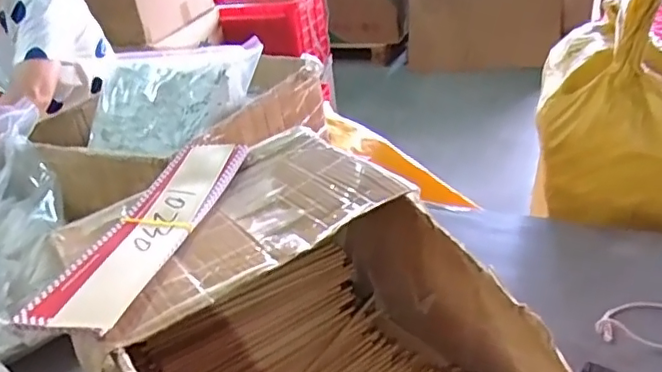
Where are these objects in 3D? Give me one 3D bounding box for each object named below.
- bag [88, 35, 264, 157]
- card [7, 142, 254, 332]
[{"bbox_3d":[-0.238,-0.124,0.860,0.241,0.061,0.197,8,73,23],"label":"bag"},{"bbox_3d":[-0.163,0.030,0.518,0.084,0.015,0.281,1,31,15],"label":"card"}]

